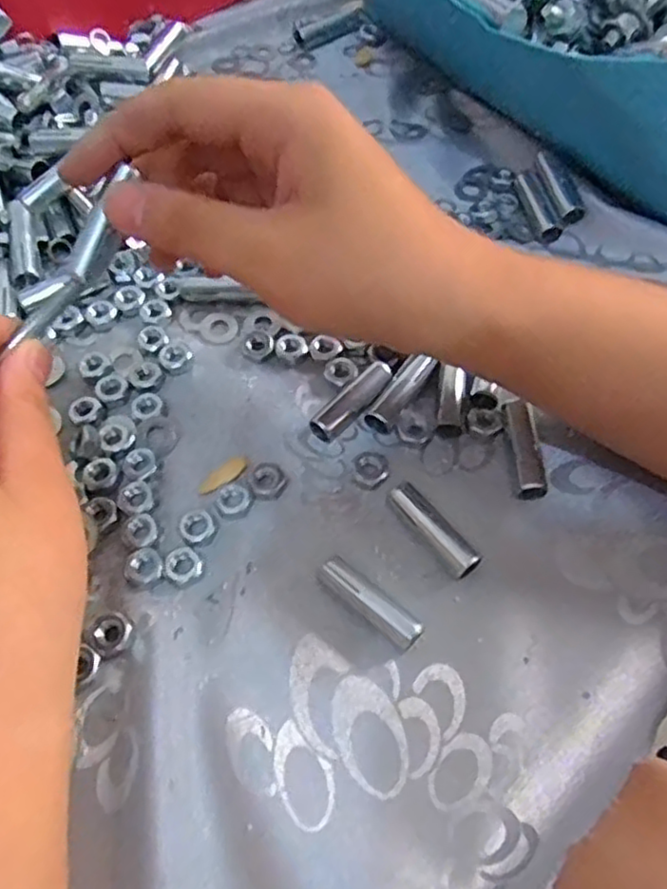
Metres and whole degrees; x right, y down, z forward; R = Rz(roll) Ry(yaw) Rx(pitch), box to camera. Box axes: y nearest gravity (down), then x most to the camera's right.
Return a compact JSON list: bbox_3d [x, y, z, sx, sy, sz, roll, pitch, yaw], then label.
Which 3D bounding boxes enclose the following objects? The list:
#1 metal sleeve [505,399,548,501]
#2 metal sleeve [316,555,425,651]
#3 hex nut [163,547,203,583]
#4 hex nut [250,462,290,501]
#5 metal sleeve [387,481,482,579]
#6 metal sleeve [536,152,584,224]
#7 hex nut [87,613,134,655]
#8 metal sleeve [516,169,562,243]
[{"bbox_3d":[0.072,0.003,0.257,0.011,0.013,0.036,-3,61,0],"label":"metal sleeve"},{"bbox_3d":[0.012,0.054,0.232,0.039,0.010,0.010,37,68,20],"label":"metal sleeve"},{"bbox_3d":[-0.053,0.042,0.241,0.012,0.006,0.011,-27,63,-13],"label":"hex nut"},{"bbox_3d":[-0.024,0.014,0.259,0.014,0.004,0.015,25,64,15],"label":"hex nut"},{"bbox_3d":[0.035,0.031,0.244,0.013,0.011,0.039,-32,65,-16],"label":"metal sleeve"},{"bbox_3d":[0.106,-0.121,0.323,0.011,0.010,0.039,-10,61,-4],"label":"metal sleeve"},{"bbox_3d":[-0.074,0.063,0.230,0.013,0.006,0.012,-41,67,-19],"label":"hex nut"},{"bbox_3d":[0.097,-0.114,0.324,0.009,0.007,0.042,-10,61,-4],"label":"metal sleeve"}]

